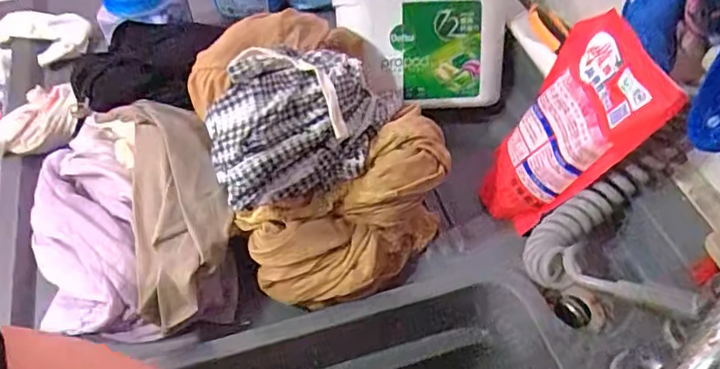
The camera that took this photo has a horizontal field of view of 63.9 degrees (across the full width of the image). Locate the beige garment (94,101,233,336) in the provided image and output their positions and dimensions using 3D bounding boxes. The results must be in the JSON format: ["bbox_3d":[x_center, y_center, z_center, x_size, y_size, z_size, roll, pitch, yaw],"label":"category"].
[{"bbox_3d":[-0.171,0.016,0.521,0.094,0.052,0.211,-11,67,-7],"label":"beige garment"}]

